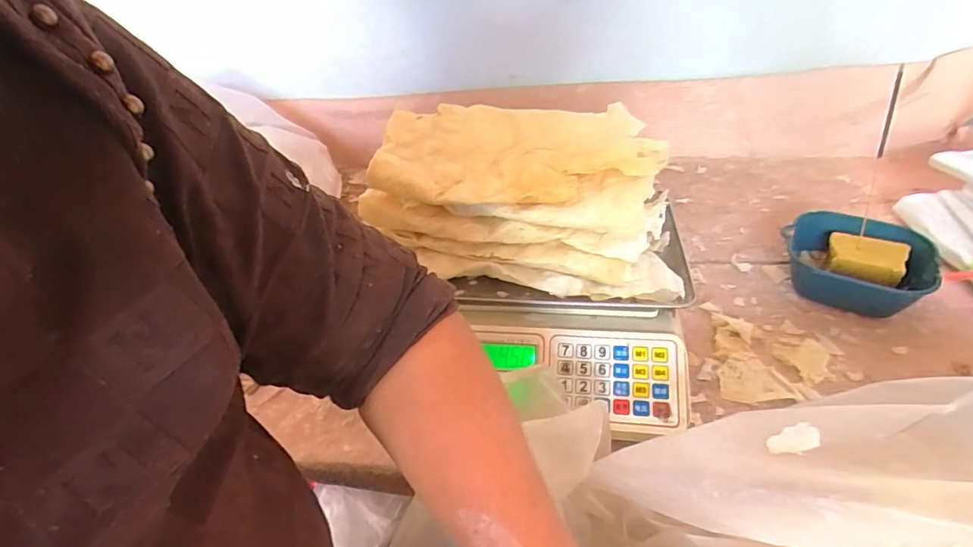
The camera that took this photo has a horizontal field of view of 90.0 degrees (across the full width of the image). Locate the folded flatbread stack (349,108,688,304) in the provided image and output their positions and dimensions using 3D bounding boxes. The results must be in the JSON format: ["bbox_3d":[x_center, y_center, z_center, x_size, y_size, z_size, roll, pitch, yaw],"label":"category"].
[{"bbox_3d":[0.048,-0.092,0.541,0.308,0.133,0.199,4,38,13],"label":"folded flatbread stack"}]

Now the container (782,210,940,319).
[{"bbox_3d":[0.442,-0.010,0.589,0.150,0.059,0.127,17,43,27],"label":"container"}]

